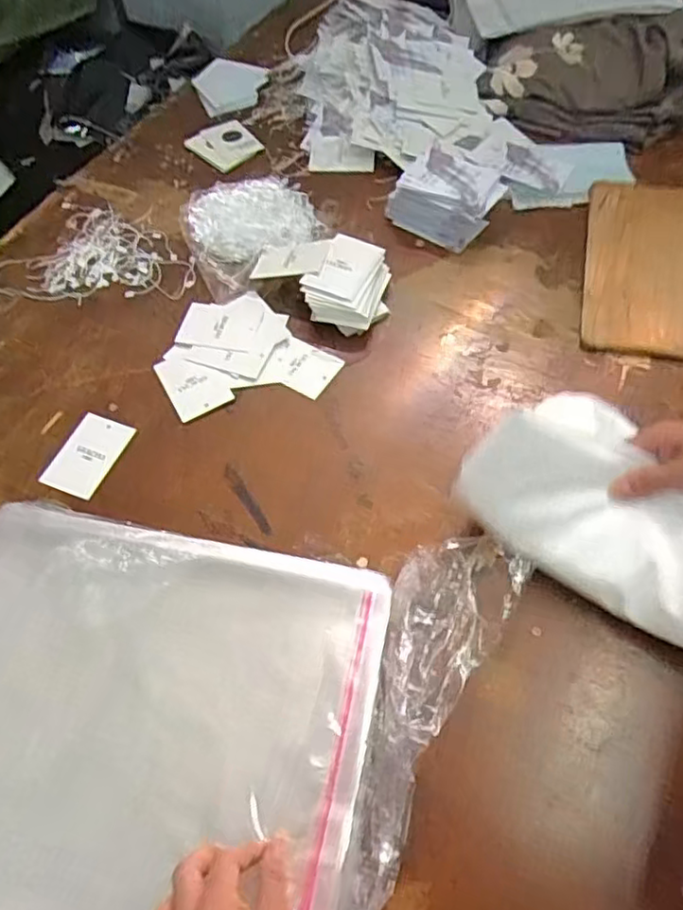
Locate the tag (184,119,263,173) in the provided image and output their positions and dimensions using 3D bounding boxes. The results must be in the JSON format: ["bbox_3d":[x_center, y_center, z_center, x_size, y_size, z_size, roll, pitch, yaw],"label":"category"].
[{"bbox_3d":[-0.167,-0.450,0.945,0.091,0.009,0.096,-38,66,-22],"label":"tag"}]

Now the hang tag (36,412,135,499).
[{"bbox_3d":[-0.261,-0.002,0.673,0.062,0.004,0.090,16,61,13],"label":"hang tag"}]

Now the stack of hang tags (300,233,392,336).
[{"bbox_3d":[0.010,-0.195,0.753,0.092,0.041,0.113,13,61,12],"label":"stack of hang tags"}]

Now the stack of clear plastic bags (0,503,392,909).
[{"bbox_3d":[-0.164,0.214,0.503,0.357,0.031,0.326,13,63,4],"label":"stack of clear plastic bags"}]

